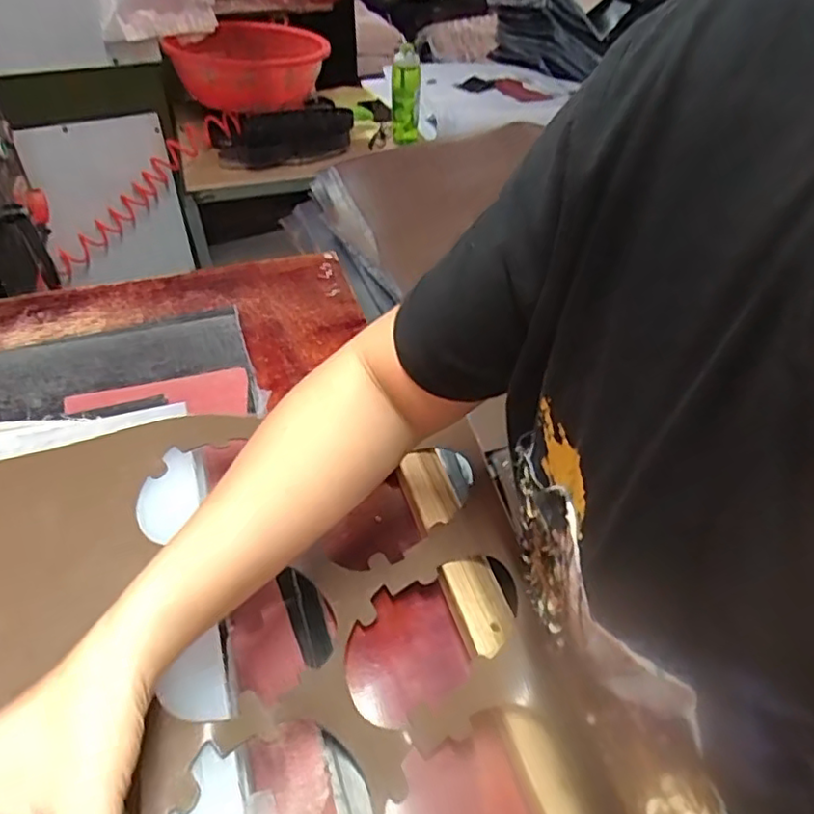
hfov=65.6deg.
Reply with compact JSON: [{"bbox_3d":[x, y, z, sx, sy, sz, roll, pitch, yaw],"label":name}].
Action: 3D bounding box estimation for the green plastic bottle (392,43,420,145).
[{"bbox_3d":[-0.002,-0.801,1.639,0.077,0.237,0.069,1,43,-1],"label":"green plastic bottle"}]

